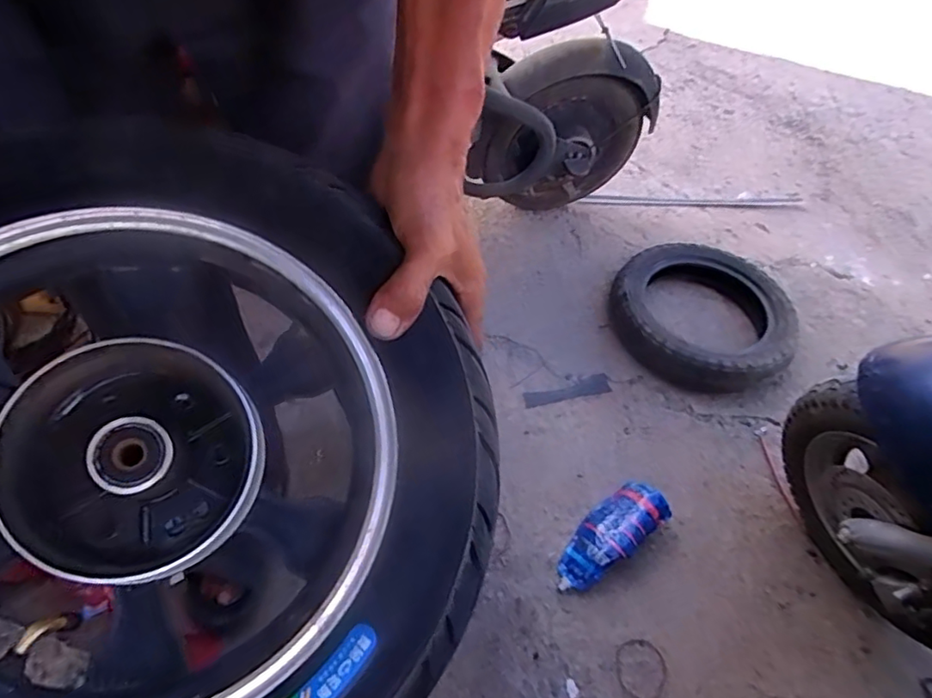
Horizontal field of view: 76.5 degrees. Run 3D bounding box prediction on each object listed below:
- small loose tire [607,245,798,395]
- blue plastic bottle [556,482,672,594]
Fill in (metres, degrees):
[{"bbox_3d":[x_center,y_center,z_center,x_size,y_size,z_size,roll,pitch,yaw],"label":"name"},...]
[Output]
[{"bbox_3d":[0.475,-0.071,1.203,0.355,0.106,0.324,2,50,-3],"label":"small loose tire"},{"bbox_3d":[0.221,0.292,0.925,0.211,0.060,0.088,-30,58,-27],"label":"blue plastic bottle"}]

